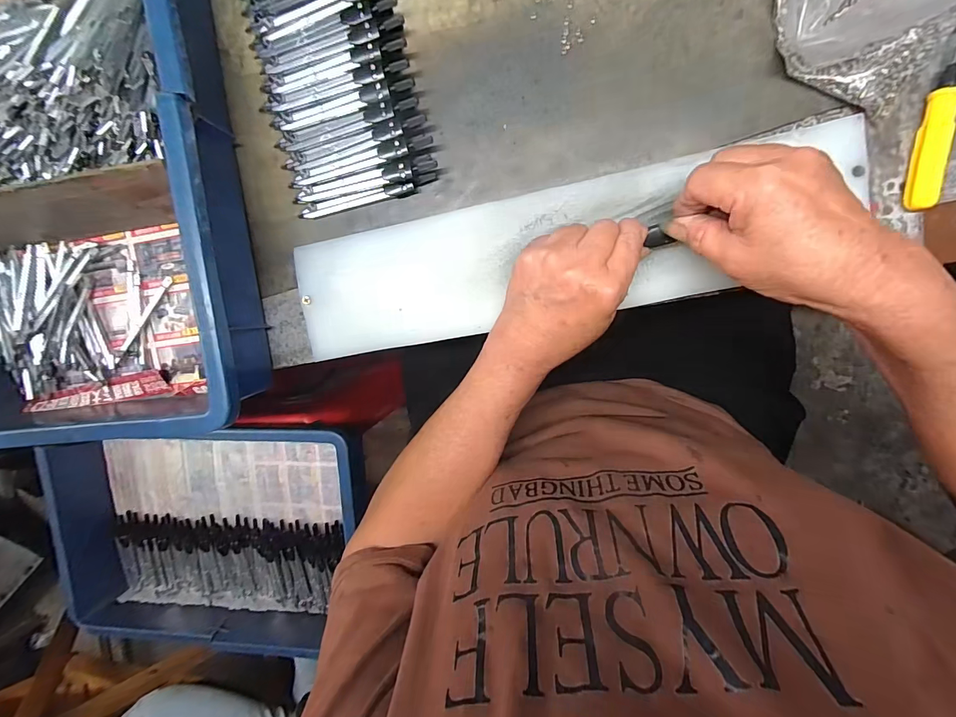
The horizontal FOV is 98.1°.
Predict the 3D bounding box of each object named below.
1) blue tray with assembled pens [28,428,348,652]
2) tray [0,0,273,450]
[{"bbox_3d":[-0.361,0.237,0.547,0.380,0.083,0.272,-1,97,7],"label":"blue tray with assembled pens"},{"bbox_3d":[-0.330,-0.154,0.306,0.289,0.083,0.430,-5,98,10],"label":"tray"}]

